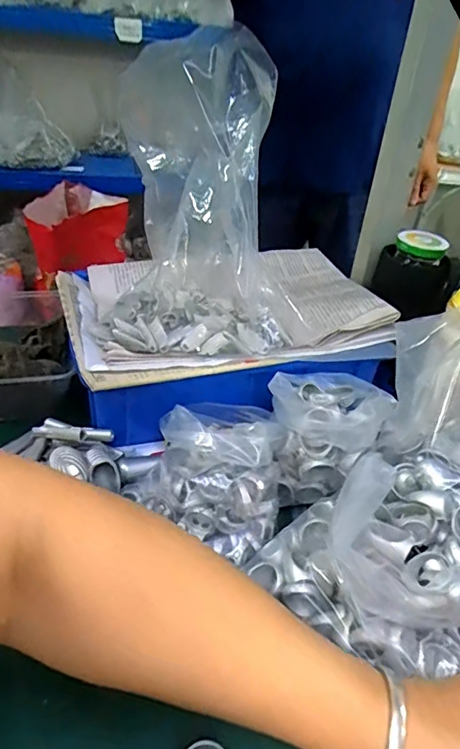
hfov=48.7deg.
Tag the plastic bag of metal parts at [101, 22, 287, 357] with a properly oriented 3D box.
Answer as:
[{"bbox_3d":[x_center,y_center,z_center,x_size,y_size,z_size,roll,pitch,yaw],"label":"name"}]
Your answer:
[{"bbox_3d":[-0.026,-0.143,0.417,0.140,0.221,0.126,1,35,-8],"label":"plastic bag of metal parts"}]

